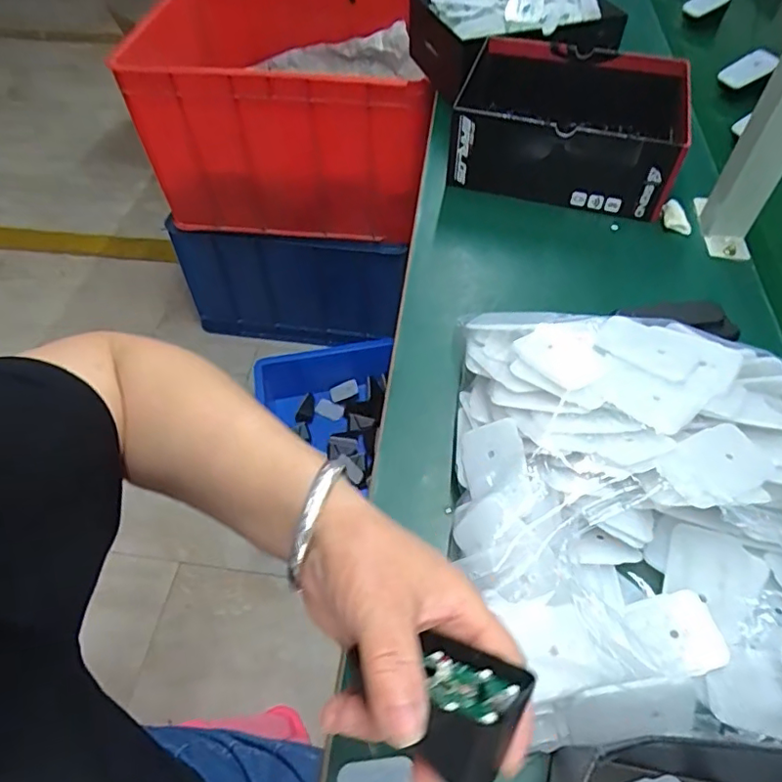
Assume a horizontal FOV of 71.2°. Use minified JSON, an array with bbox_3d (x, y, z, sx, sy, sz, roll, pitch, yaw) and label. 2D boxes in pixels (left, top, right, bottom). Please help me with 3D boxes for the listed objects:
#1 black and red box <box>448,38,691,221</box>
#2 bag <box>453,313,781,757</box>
[{"bbox_3d":[0.198,-0.299,0.621,0.232,0.096,0.191,11,54,10],"label":"black and red box"},{"bbox_3d":[0.185,0.072,0.361,0.273,0.071,0.280,3,53,4],"label":"bag"}]

